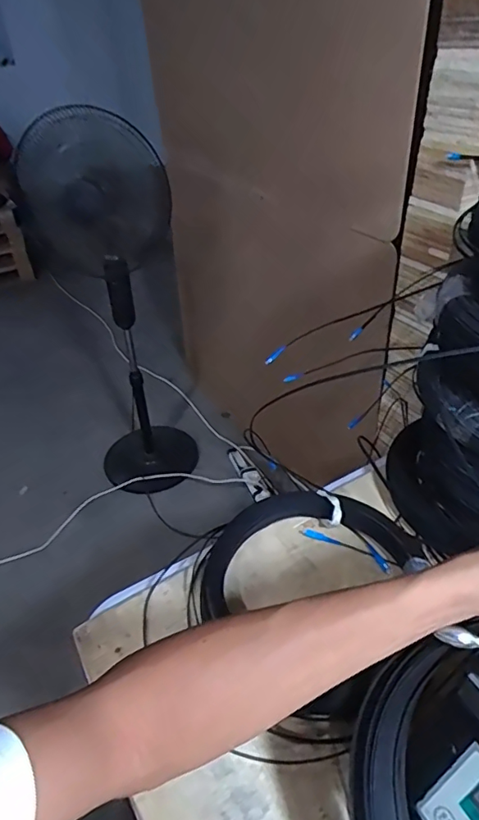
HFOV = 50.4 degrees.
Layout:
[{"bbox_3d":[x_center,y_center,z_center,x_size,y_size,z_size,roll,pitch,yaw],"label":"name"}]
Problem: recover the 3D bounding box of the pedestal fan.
[{"bbox_3d":[-0.373,-0.310,1.708,0.419,1.229,0.532,-14,39,-11],"label":"pedestal fan"}]

